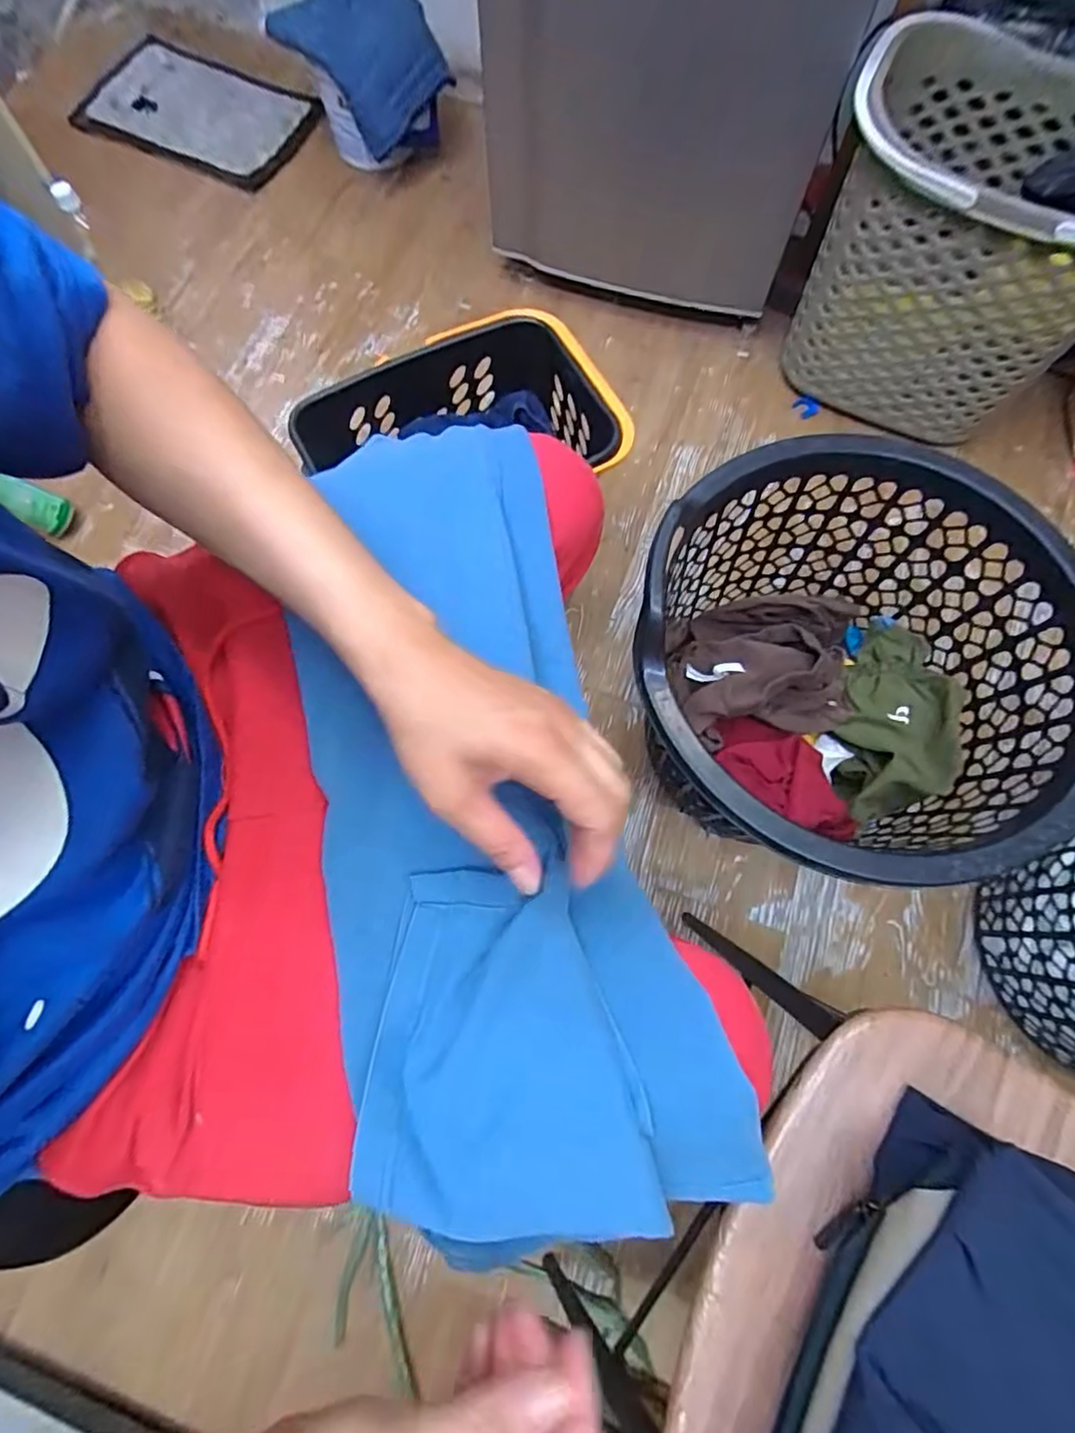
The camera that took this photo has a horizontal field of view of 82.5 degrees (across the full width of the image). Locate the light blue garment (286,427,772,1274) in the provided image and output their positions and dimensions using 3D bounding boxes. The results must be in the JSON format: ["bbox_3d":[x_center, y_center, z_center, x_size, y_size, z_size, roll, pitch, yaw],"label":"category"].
[{"bbox_3d":[-0.035,0.014,0.378,0.193,0.046,0.508,-9,69,-3],"label":"light blue garment"}]

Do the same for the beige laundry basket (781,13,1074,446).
[{"bbox_3d":[0.613,-0.694,0.923,0.381,0.345,0.309,19,74,6],"label":"beige laundry basket"}]

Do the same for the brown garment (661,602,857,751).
[{"bbox_3d":[0.294,-0.071,0.746,0.267,0.129,0.182,-7,73,-2],"label":"brown garment"}]

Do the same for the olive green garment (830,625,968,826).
[{"bbox_3d":[0.447,0.000,0.755,0.125,0.092,0.263,13,73,4],"label":"olive green garment"}]

